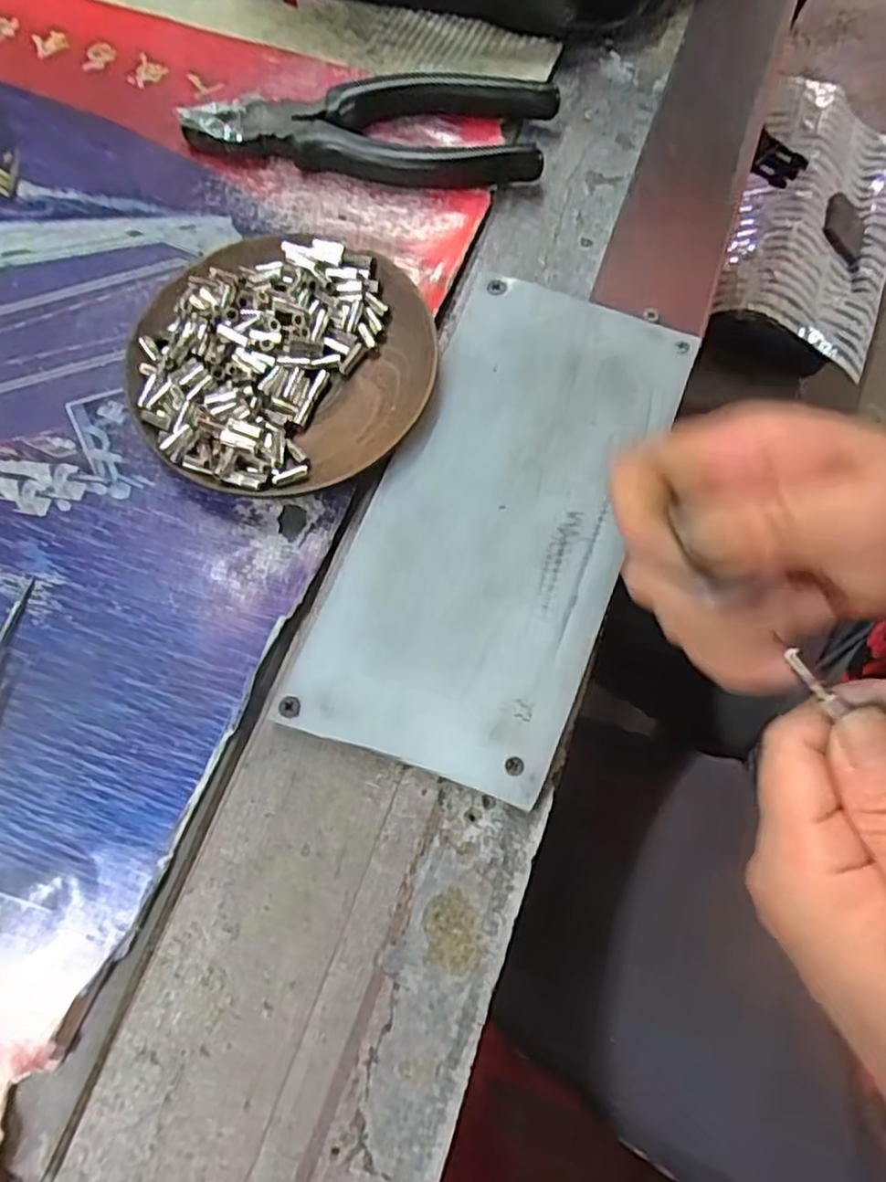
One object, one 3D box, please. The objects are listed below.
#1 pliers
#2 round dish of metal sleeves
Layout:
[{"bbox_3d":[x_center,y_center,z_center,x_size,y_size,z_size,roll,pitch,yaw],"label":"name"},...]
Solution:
[{"bbox_3d":[-0.033,-0.208,0.320,0.162,0.016,0.049,1,71,0],"label":"pliers"},{"bbox_3d":[-0.062,-0.088,0.278,0.113,0.020,0.112,0,71,-1],"label":"round dish of metal sleeves"}]

